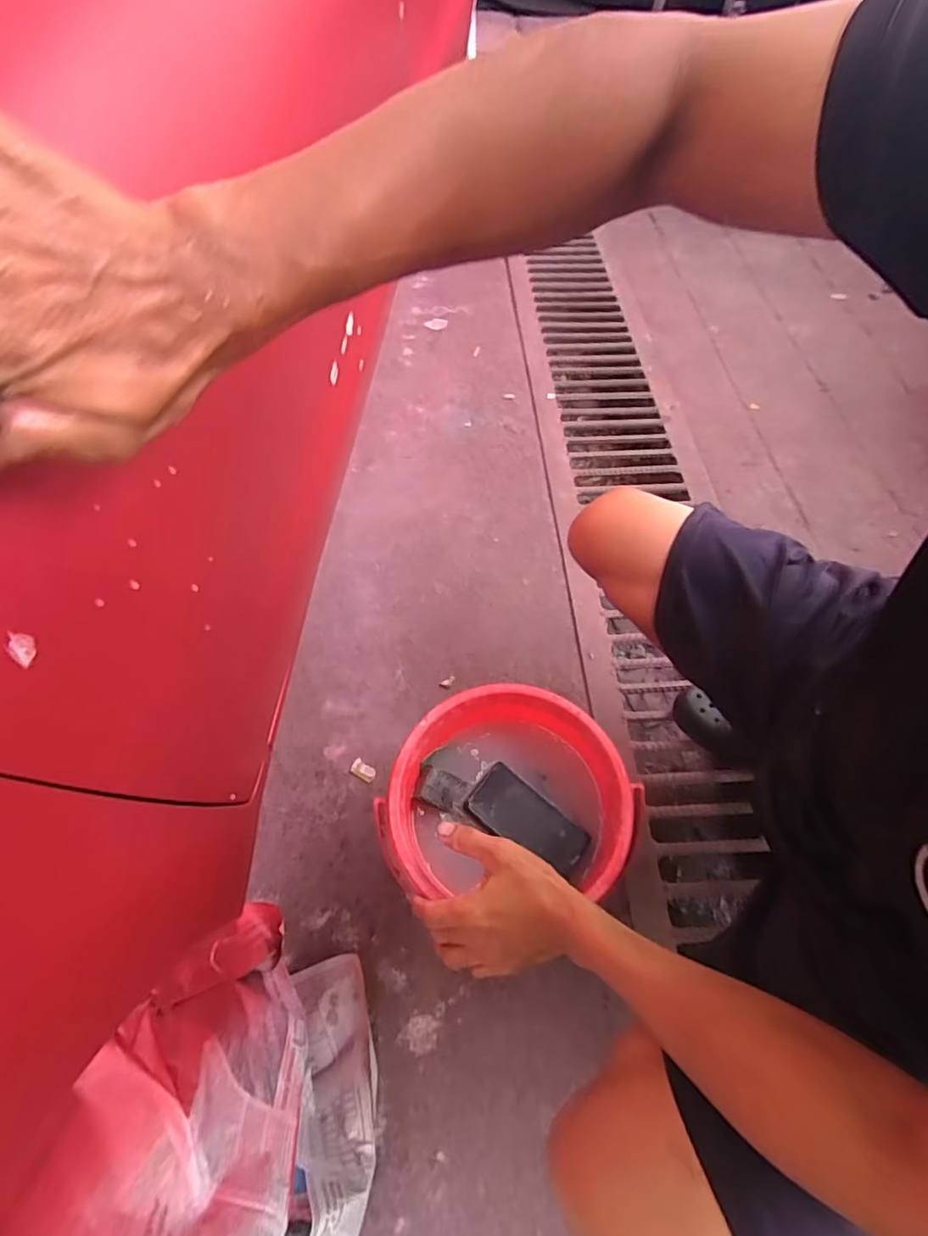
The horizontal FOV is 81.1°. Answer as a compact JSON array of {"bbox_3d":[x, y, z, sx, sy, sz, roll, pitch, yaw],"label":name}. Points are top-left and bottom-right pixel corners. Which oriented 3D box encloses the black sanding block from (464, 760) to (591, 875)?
[{"bbox_3d":[0.069,0.218,0.590,0.129,0.014,0.062,33,66,21],"label":"black sanding block"}]

